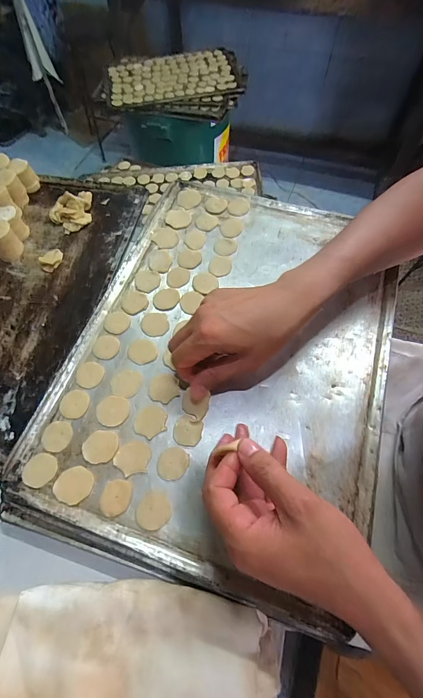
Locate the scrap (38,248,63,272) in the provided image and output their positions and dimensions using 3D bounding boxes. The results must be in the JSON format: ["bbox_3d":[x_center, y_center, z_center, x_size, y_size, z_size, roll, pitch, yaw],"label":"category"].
[{"bbox_3d":[-0.232,-0.131,0.472,0.032,0.009,0.036,40,70,19],"label":"scrap"}]

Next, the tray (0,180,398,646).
[{"bbox_3d":[0.009,-0.013,0.377,0.362,0.018,0.462,13,65,10],"label":"tray"}]

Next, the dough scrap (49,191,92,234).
[{"bbox_3d":[-0.218,-0.213,0.506,0.060,0.022,0.069,-5,63,-2],"label":"dough scrap"}]

